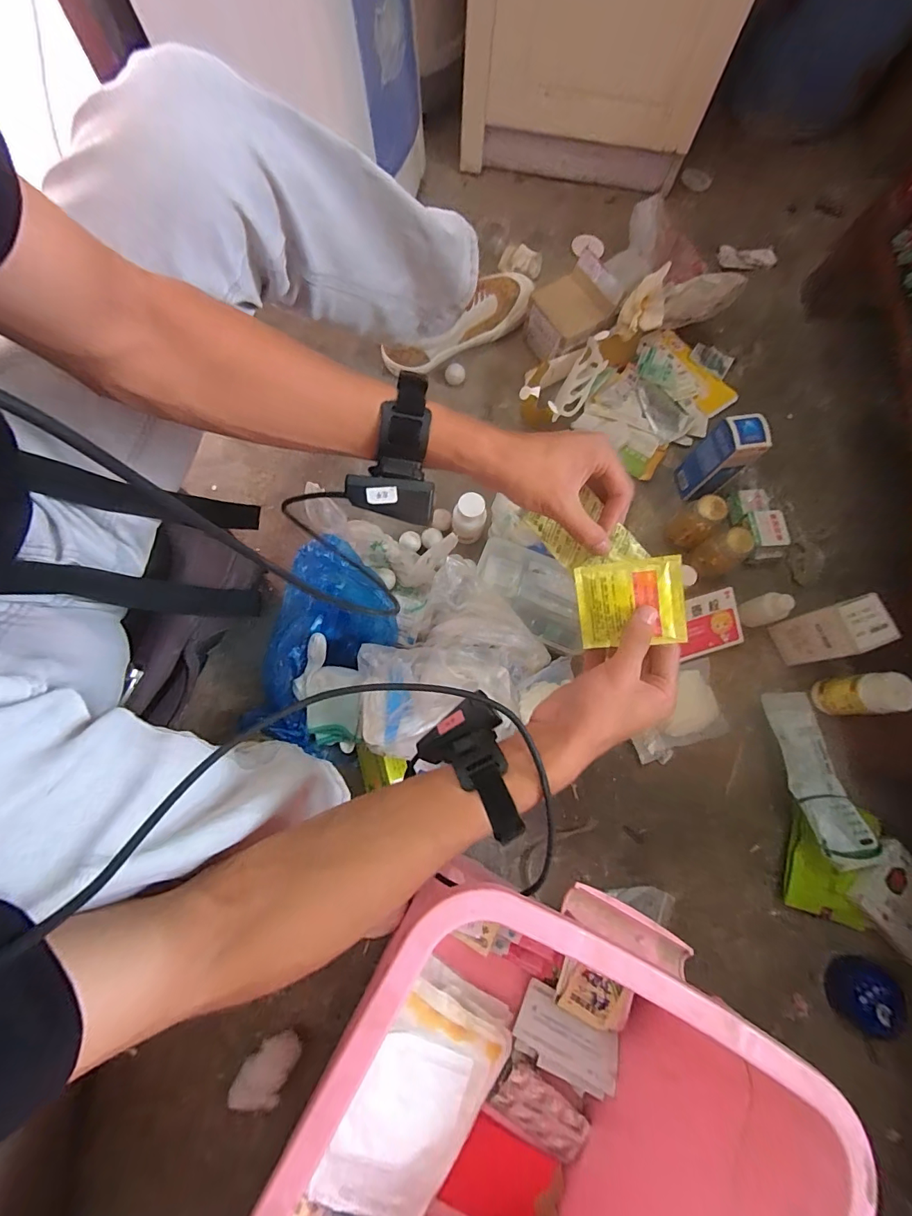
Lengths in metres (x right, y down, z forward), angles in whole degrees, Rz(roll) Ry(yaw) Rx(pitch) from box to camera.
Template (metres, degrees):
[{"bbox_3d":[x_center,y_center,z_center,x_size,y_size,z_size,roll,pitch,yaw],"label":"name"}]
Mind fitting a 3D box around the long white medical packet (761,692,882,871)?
[{"bbox_3d":[0.459,0.209,0.566,0.096,0.020,0.201,1,65,-23],"label":"long white medical packet"}]

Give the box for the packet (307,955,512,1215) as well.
[{"bbox_3d":[-0.041,0.485,0.442,0.128,0.043,0.206,29,76,6],"label":"packet"}]

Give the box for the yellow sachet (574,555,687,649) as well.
[{"bbox_3d":[0.137,-0.004,0.353,0.077,0.008,0.065,-6,99,20],"label":"yellow sachet"}]

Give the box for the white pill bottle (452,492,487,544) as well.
[{"bbox_3d":[0.017,-0.124,0.618,0.049,0.070,0.045,9,75,1],"label":"white pill bottle"}]

